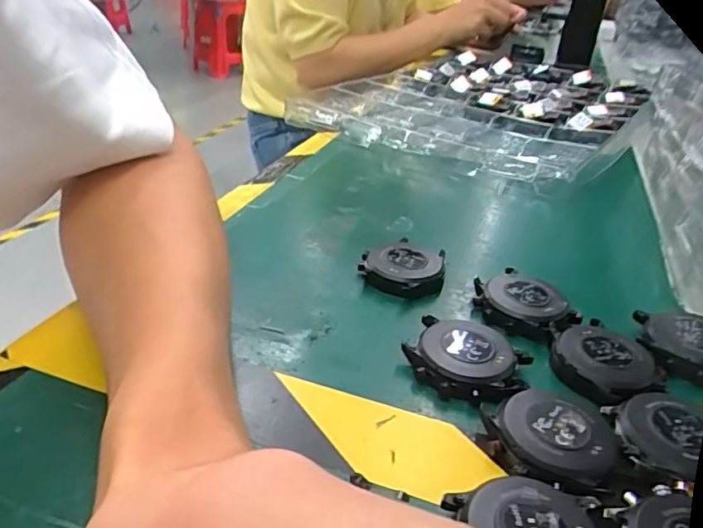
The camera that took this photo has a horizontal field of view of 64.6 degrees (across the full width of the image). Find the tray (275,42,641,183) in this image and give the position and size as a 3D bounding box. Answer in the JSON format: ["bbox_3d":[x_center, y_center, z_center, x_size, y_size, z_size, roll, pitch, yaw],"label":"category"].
[{"bbox_3d":[0.164,-0.193,0.656,0.294,0.034,0.445,23,34,27],"label":"tray"}]

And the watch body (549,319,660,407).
[{"bbox_3d":[0.114,0.044,0.252,0.050,0.010,0.044,-14,35,-29],"label":"watch body"}]

